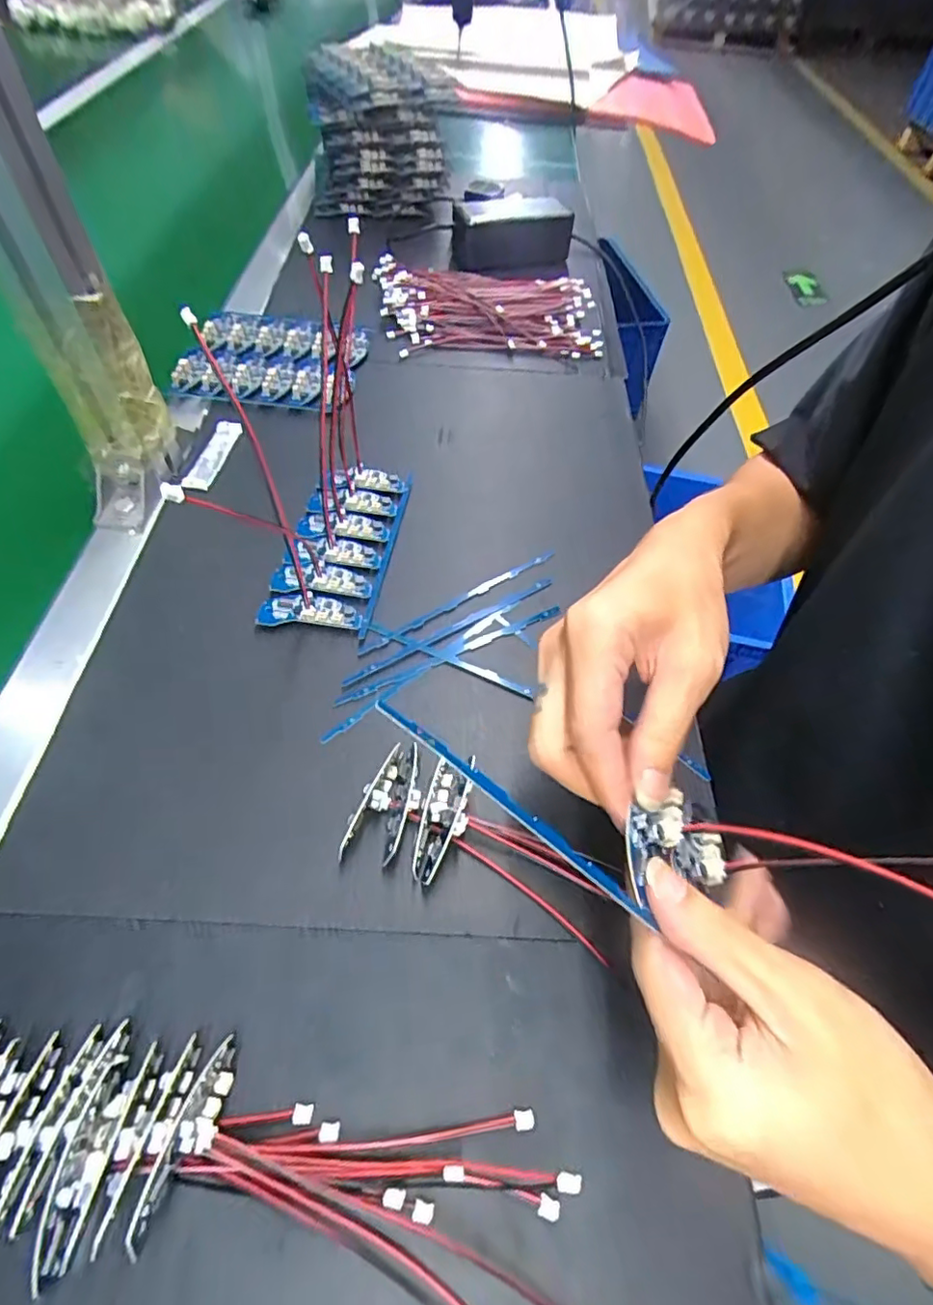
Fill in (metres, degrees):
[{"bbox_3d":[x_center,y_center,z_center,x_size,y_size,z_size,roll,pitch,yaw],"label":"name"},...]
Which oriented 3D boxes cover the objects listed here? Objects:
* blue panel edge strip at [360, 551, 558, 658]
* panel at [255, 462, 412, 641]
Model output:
[{"bbox_3d":[-0.001,-0.036,0.391,0.157,0.006,0.008,-30,63,-22],"label":"blue panel edge strip"},{"bbox_3d":[-0.087,-0.078,0.409,0.068,0.010,0.149,9,56,2],"label":"panel"}]

